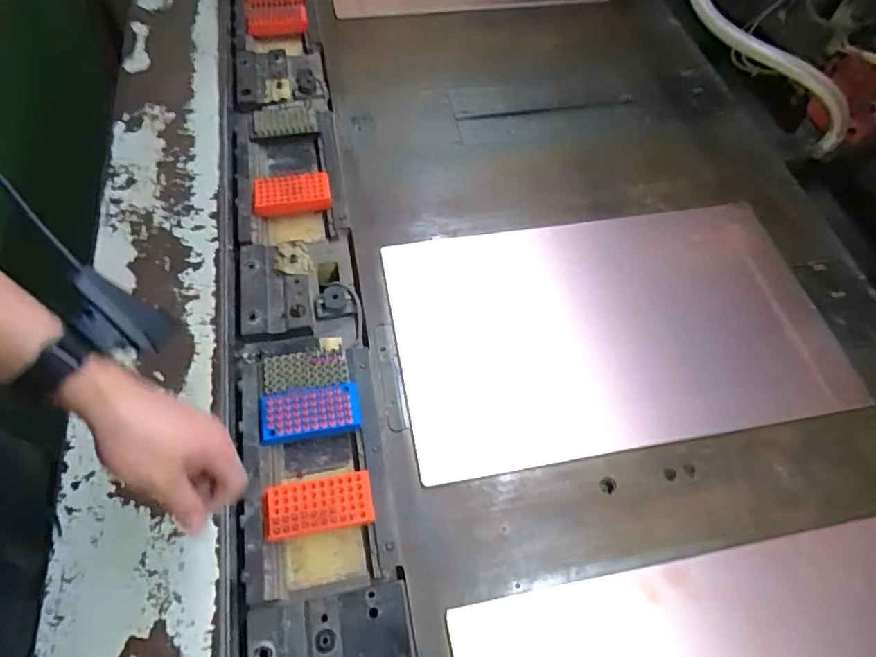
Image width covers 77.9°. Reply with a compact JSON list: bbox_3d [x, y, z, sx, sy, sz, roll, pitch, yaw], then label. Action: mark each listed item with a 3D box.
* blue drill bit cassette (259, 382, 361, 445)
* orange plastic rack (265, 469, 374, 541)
[{"bbox_3d":[-0.152,0.100,0.641,0.113,0.015,0.055,-7,61,-8],"label":"blue drill bit cassette"},{"bbox_3d":[-0.129,0.194,0.591,0.113,0.016,0.058,-8,61,-8],"label":"orange plastic rack"}]

